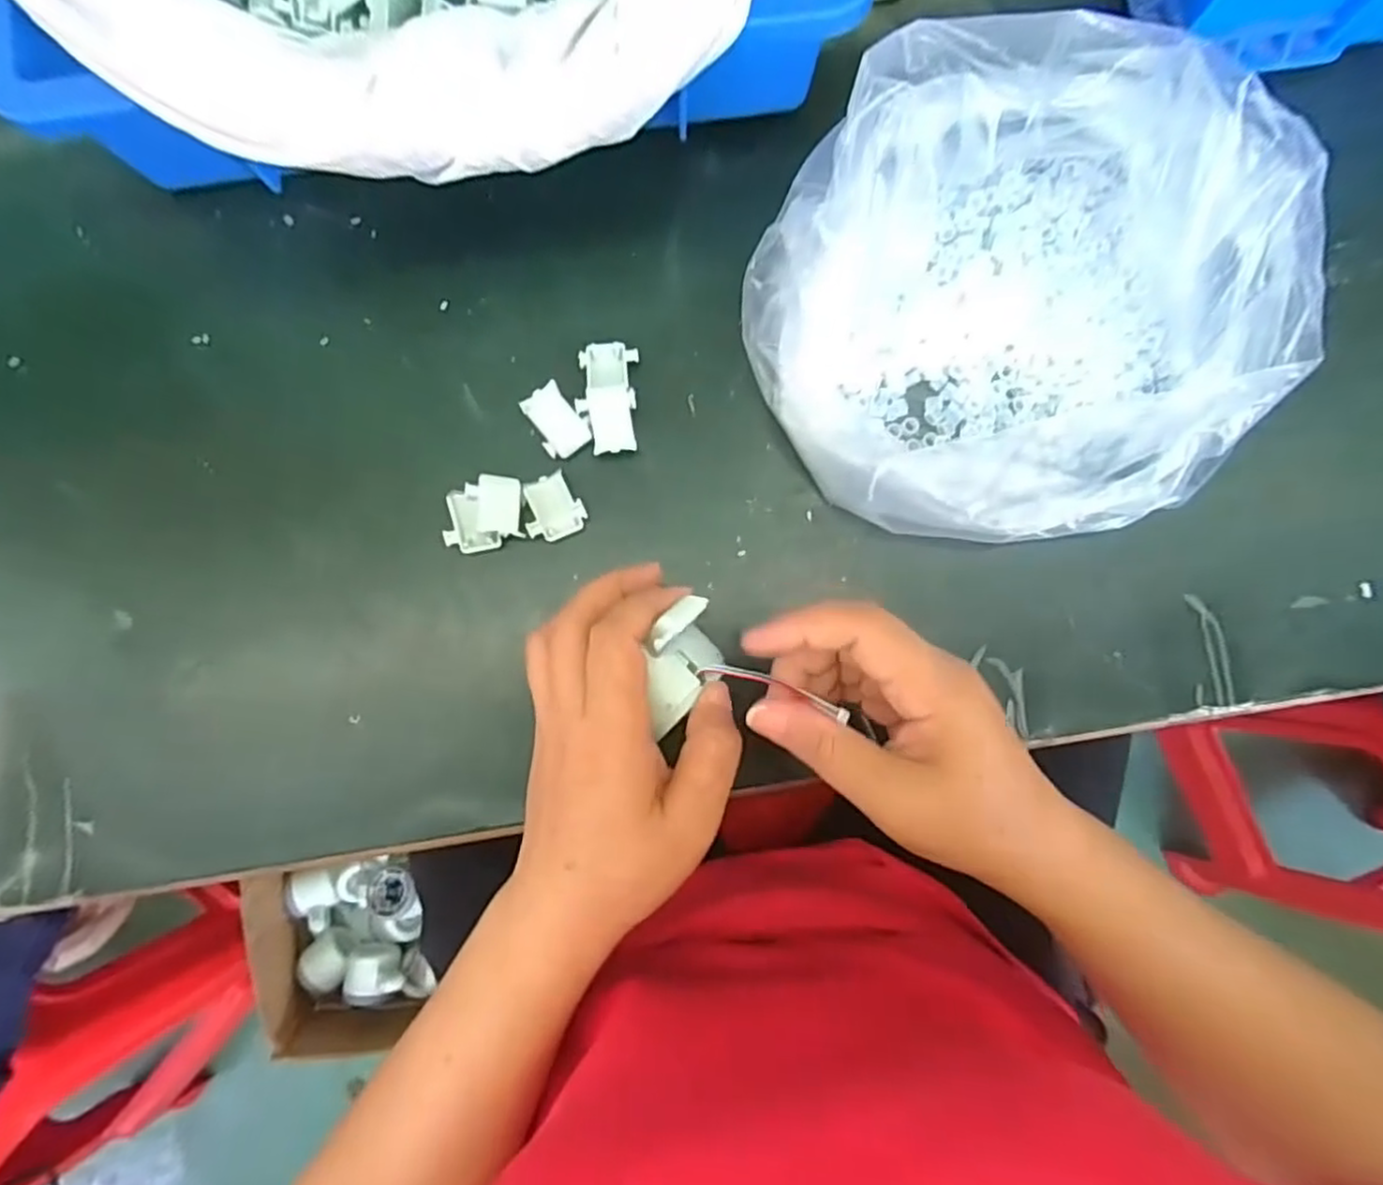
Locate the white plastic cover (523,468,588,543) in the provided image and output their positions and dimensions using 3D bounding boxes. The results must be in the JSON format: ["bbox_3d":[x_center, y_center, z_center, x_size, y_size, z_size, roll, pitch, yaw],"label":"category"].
[{"bbox_3d":[-0.069,-0.042,0.354,0.029,0.008,0.032,-23,87,-2],"label":"white plastic cover"}]

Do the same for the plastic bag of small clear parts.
[{"bbox_3d":[0.150,-0.125,0.319,0.230,0.105,0.186,-7,86,-1],"label":"plastic bag of small clear parts"}]

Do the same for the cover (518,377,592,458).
[{"bbox_3d":[-0.067,-0.085,0.356,0.024,0.011,0.033,-35,88,-3],"label":"cover"}]

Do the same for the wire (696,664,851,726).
[{"bbox_3d":[0.032,0.040,0.289,0.064,0.005,0.011,18,86,24],"label":"wire"}]

